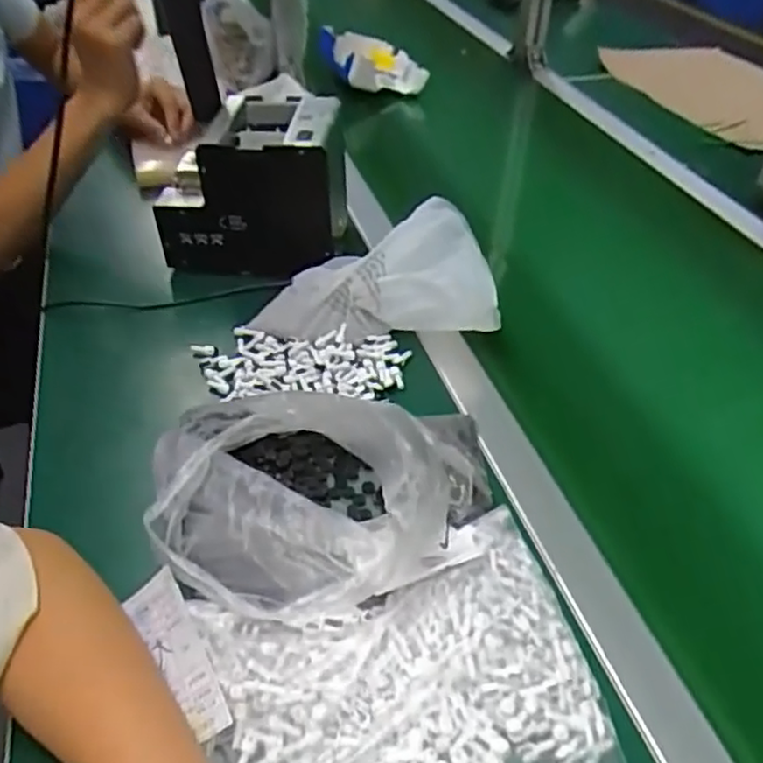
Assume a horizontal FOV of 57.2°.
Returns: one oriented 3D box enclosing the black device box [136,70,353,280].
[{"bbox_3d":[-0.139,-0.209,0.753,0.183,0.150,0.131,4,42,4],"label":"black device box"}]

